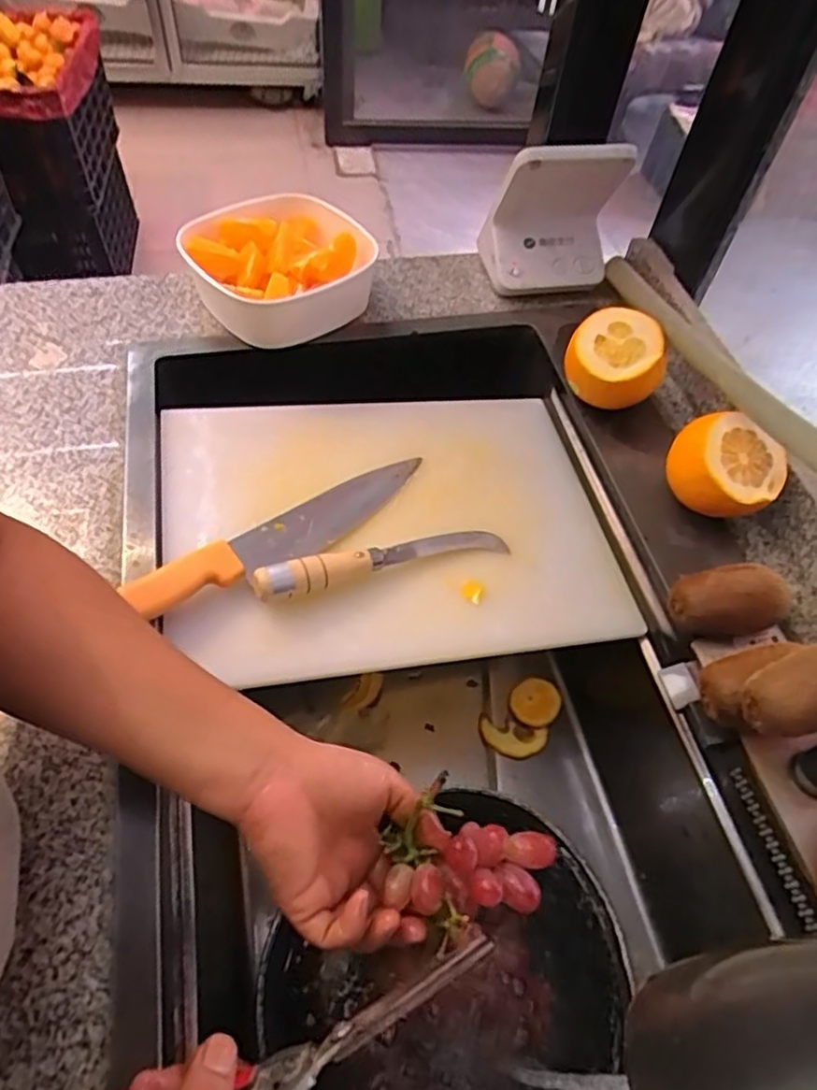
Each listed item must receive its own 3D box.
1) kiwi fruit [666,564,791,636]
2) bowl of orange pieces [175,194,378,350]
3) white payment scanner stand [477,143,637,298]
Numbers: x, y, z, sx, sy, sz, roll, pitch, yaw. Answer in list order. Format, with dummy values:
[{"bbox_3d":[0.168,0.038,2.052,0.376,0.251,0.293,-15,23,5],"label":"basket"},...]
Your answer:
[{"bbox_3d":[0.217,0.041,0.457,0.070,0.049,0.045,-7,56,-10],"label":"kiwi fruit"},{"bbox_3d":[-0.124,-0.266,0.642,0.165,0.080,0.152,3,55,-4],"label":"bowl of orange pieces"},{"bbox_3d":[0.139,-0.313,0.645,0.120,0.147,0.056,2,55,-4],"label":"white payment scanner stand"}]

